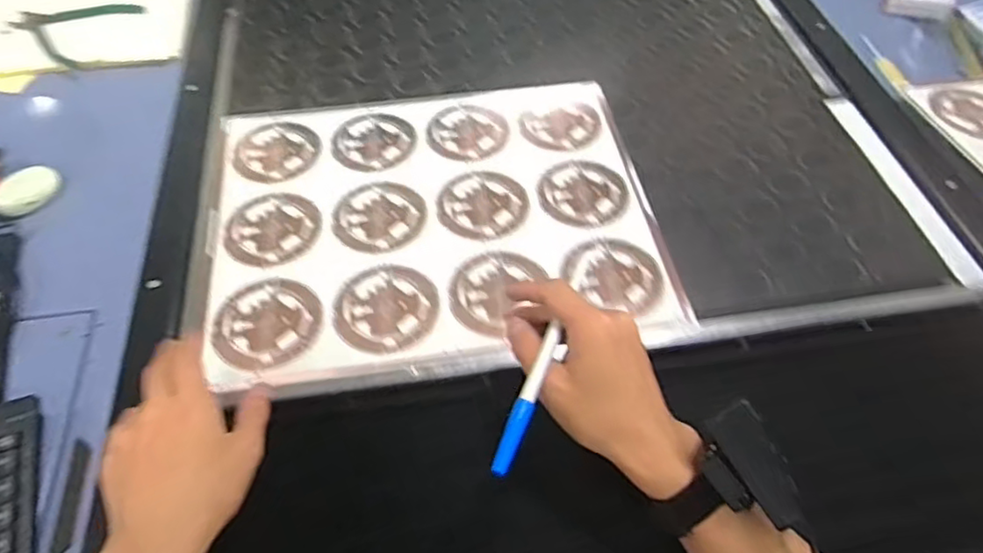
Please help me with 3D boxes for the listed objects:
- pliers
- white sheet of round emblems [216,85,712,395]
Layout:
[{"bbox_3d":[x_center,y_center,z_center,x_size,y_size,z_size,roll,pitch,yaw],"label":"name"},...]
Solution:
[{"bbox_3d":[-0.515,-0.305,0.777,0.136,0.009,0.125,19,58,10],"label":"pliers"},{"bbox_3d":[-0.053,-0.061,0.607,0.401,0.006,0.332,-9,55,-7],"label":"white sheet of round emblems"}]

